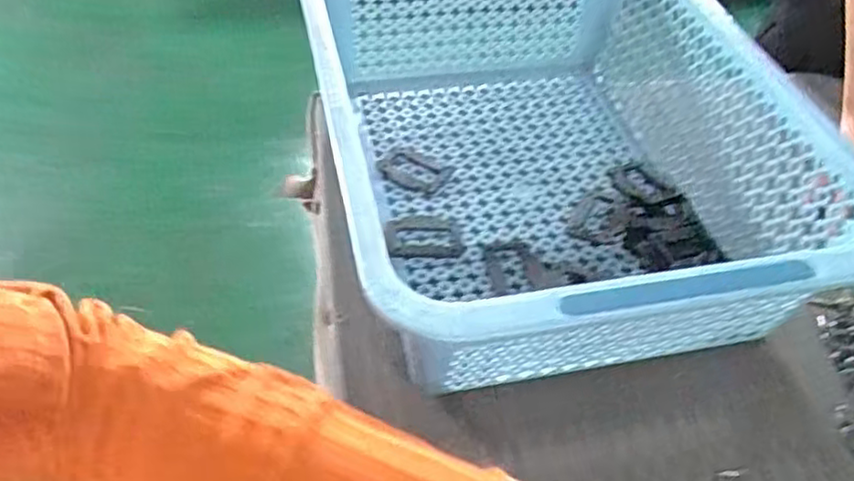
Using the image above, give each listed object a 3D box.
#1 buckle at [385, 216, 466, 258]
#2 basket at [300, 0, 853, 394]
[{"bbox_3d":[-0.002,-0.003,0.482,0.053,0.005,0.041,-3,47,-8],"label":"buckle"},{"bbox_3d":[0.076,-0.082,0.487,0.277,0.112,0.382,-6,47,-11],"label":"basket"}]

